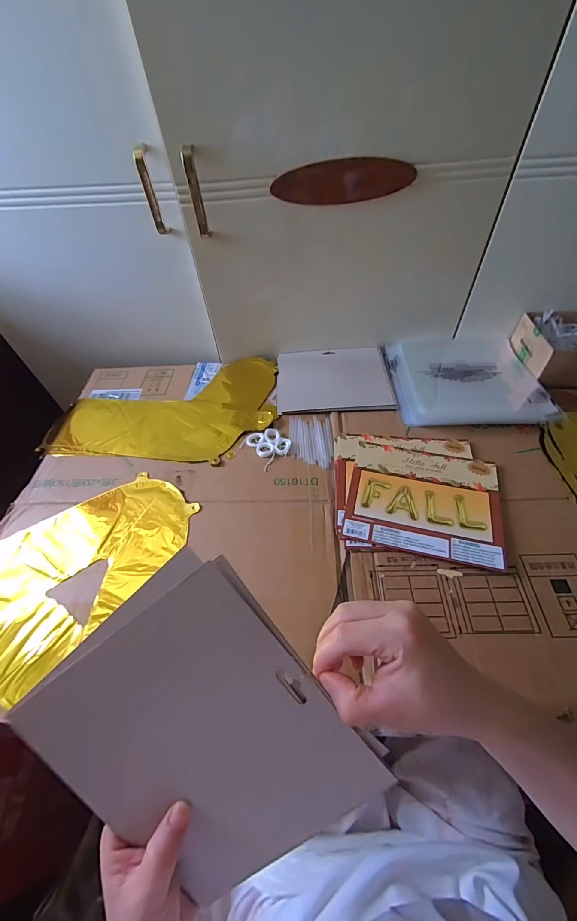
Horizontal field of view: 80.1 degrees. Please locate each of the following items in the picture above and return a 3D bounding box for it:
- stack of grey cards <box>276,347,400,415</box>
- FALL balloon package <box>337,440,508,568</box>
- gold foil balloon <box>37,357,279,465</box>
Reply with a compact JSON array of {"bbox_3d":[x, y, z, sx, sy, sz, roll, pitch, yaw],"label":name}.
[{"bbox_3d":[0.081,-0.146,0.623,0.198,0.014,0.162,-3,54,2],"label":"stack of grey cards"},{"bbox_3d":[0.183,0.051,0.465,0.190,0.012,0.159,10,56,11],"label":"FALL balloon package"},{"bbox_3d":[-0.225,-0.101,0.625,0.390,0.017,0.249,2,55,6],"label":"gold foil balloon"}]

